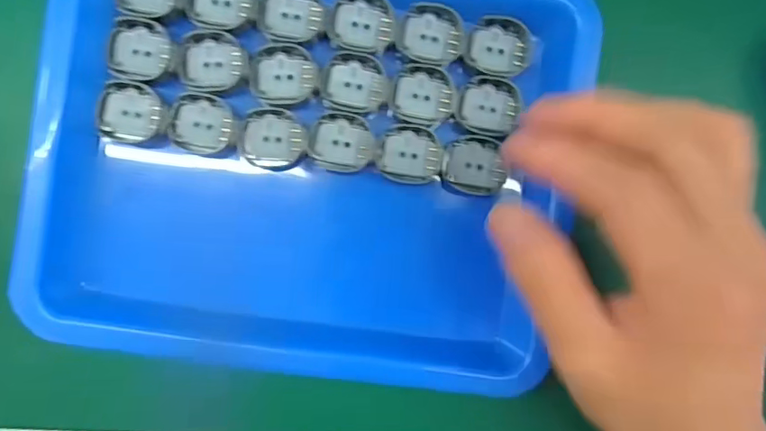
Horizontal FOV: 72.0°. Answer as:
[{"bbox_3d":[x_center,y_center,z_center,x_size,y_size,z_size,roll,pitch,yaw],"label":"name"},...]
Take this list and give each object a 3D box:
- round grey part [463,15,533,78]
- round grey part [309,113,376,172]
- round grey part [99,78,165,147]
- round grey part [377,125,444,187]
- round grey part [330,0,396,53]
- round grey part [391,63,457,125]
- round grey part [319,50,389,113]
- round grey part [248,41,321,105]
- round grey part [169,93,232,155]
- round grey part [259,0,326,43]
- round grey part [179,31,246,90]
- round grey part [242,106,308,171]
[{"bbox_3d":[0.050,-0.073,0.228,0.027,0.005,0.024,14,91,-4],"label":"round grey part"},{"bbox_3d":[-0.018,-0.032,0.226,0.027,0.004,0.025,0,92,-3],"label":"round grey part"},{"bbox_3d":[-0.104,-0.043,0.220,0.027,0.006,0.025,0,92,-3],"label":"round grey part"},{"bbox_3d":[0.012,-0.026,0.227,0.027,0.004,0.024,7,91,-3],"label":"round grey part"},{"bbox_3d":[-0.008,-0.083,0.224,0.026,0.004,0.024,0,92,-3],"label":"round grey part"},{"bbox_3d":[0.018,-0.052,0.226,0.027,0.004,0.024,13,91,-4],"label":"round grey part"},{"bbox_3d":[-0.012,-0.057,0.225,0.028,0.004,0.024,7,91,-3],"label":"round grey part"},{"bbox_3d":[-0.042,-0.060,0.224,0.028,0.004,0.025,4,91,-3],"label":"round grey part"},{"bbox_3d":[-0.077,-0.039,0.223,0.025,0.004,0.024,7,91,-3],"label":"round grey part"},{"bbox_3d":[-0.038,-0.086,0.223,0.026,0.004,0.025,0,92,-3],"label":"round grey part"},{"bbox_3d":[-0.071,-0.065,0.221,0.027,0.004,0.024,7,91,-3],"label":"round grey part"},{"bbox_3d":[-0.046,-0.033,0.224,0.026,0.004,0.026,0,92,-3],"label":"round grey part"}]

